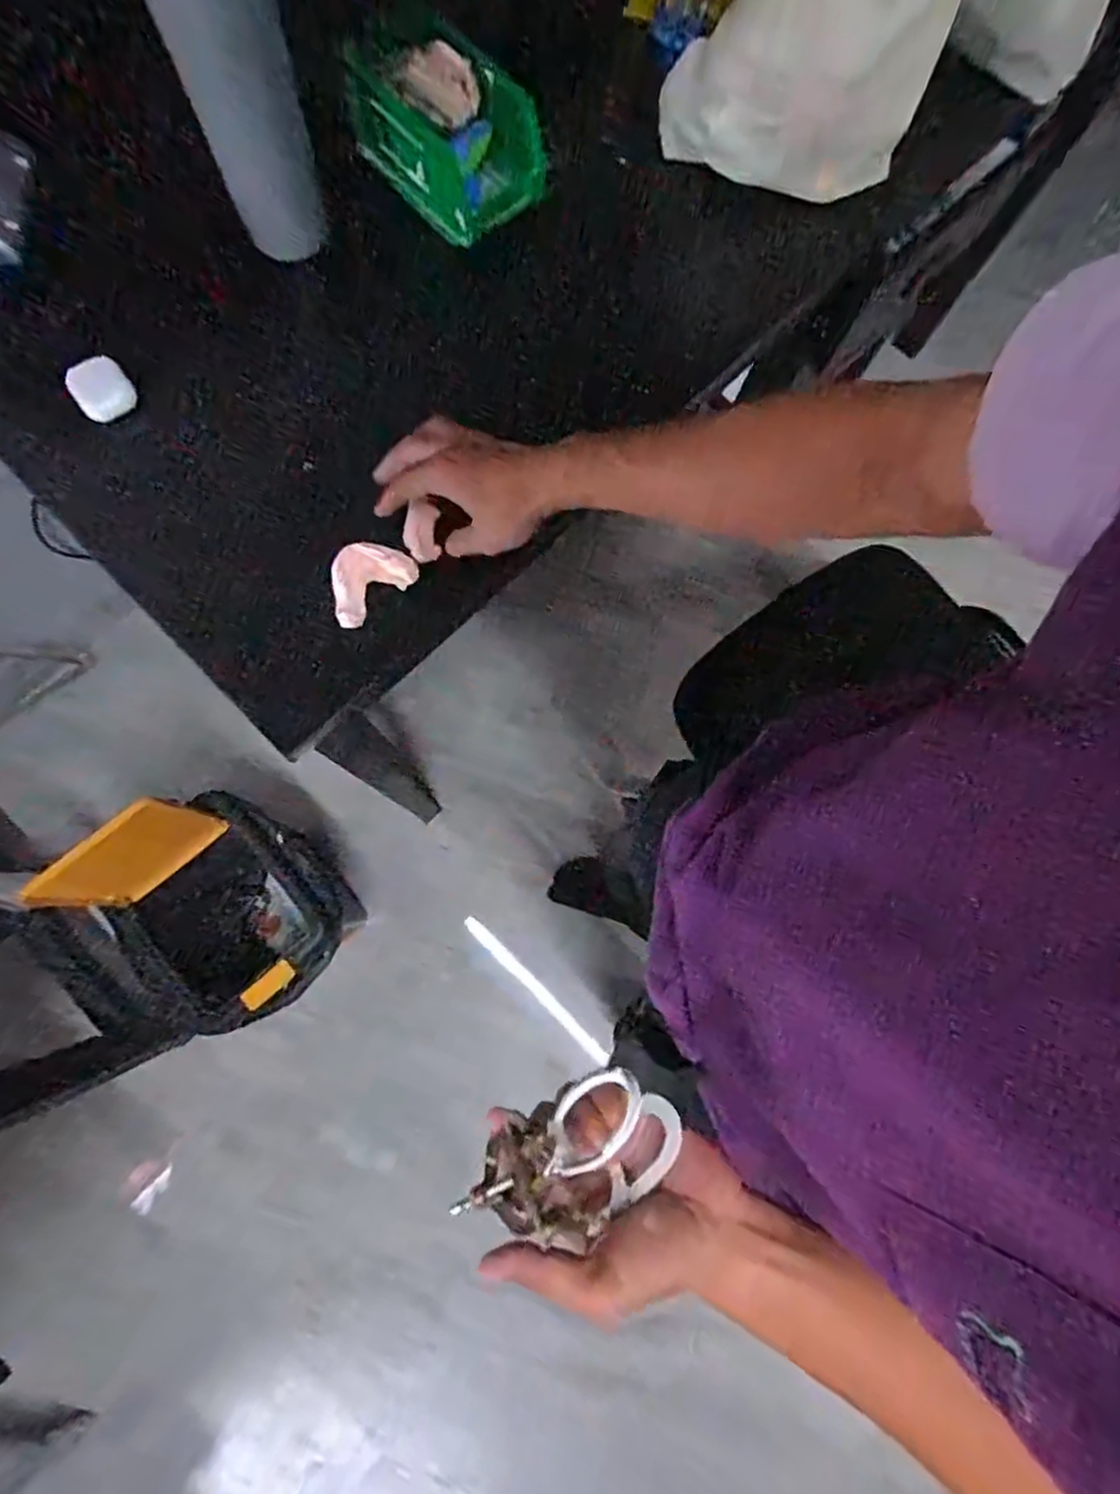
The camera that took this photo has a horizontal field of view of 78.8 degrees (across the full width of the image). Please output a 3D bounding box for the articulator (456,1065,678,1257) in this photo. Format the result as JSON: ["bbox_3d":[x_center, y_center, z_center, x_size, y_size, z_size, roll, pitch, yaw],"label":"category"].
[{"bbox_3d":[0.009,0.215,0.354,0.105,0.050,0.065,-37,80,-10],"label":"articulator"}]

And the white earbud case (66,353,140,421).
[{"bbox_3d":[-0.389,-0.304,0.577,0.045,0.018,0.049,-35,79,-10],"label":"white earbud case"}]

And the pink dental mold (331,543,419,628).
[{"bbox_3d":[-0.160,-0.139,0.563,0.076,0.019,0.054,-41,81,-11],"label":"pink dental mold"}]

